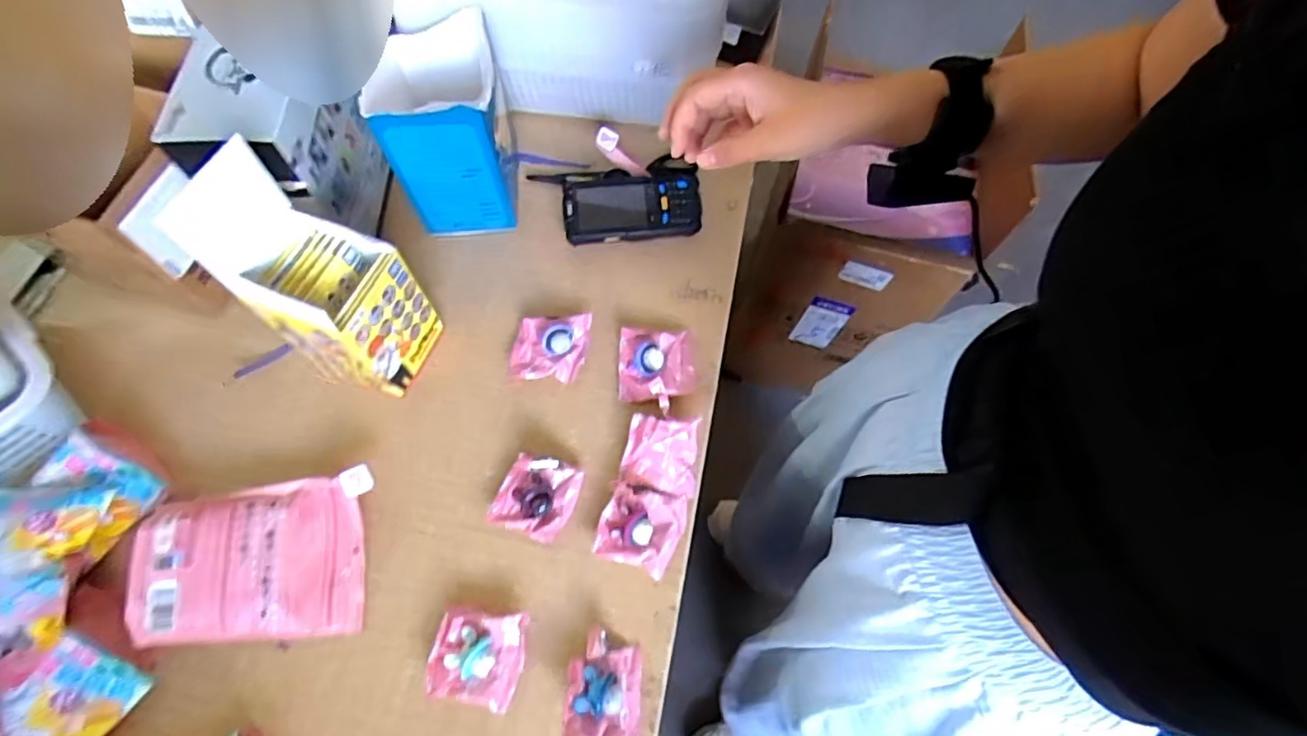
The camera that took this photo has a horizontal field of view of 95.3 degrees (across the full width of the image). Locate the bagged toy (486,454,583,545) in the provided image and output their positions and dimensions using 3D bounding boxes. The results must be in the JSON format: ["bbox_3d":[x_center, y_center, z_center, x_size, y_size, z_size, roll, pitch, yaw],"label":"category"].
[{"bbox_3d":[-0.104,0.114,0.536,0.065,0.030,0.069,19,66,8],"label":"bagged toy"}]

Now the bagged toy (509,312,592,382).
[{"bbox_3d":[-0.104,-0.024,0.599,0.072,0.030,0.074,6,65,2],"label":"bagged toy"}]

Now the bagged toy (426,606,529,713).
[{"bbox_3d":[-0.143,0.233,0.483,0.071,0.022,0.069,11,65,4],"label":"bagged toy"}]

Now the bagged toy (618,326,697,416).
[{"bbox_3d":[0.004,0.001,0.588,0.077,0.032,0.095,-2,65,-2],"label":"bagged toy"}]

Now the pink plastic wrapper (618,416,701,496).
[{"bbox_3d":[0.006,0.078,0.547,0.066,0.027,0.065,8,65,2],"label":"pink plastic wrapper"}]

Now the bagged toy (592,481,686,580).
[{"bbox_3d":[-0.011,0.140,0.526,0.067,0.032,0.067,20,66,8],"label":"bagged toy"}]

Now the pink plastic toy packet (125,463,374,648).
[{"bbox_3d":[-0.330,0.158,0.496,0.169,0.047,0.129,-5,65,-4],"label":"pink plastic toy packet"}]

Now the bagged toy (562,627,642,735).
[{"bbox_3d":[-0.039,0.256,0.471,0.057,0.034,0.085,1,65,-1],"label":"bagged toy"}]

